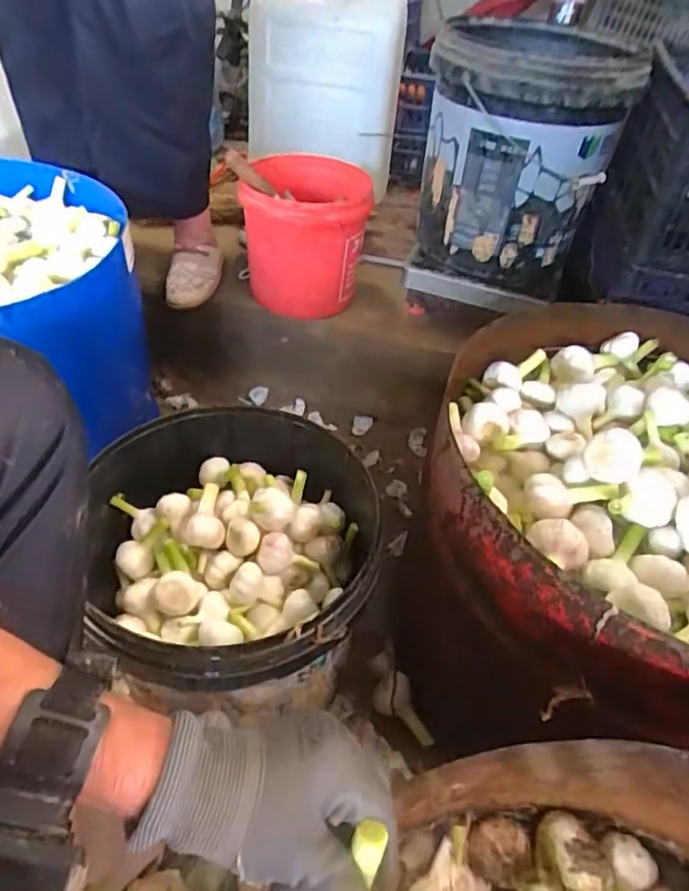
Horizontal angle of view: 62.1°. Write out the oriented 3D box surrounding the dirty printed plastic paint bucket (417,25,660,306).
[{"bbox_3d":[0.304,-0.513,1.044,0.306,0.371,0.316,13,43,9],"label":"dirty printed plastic paint bucket"}]

